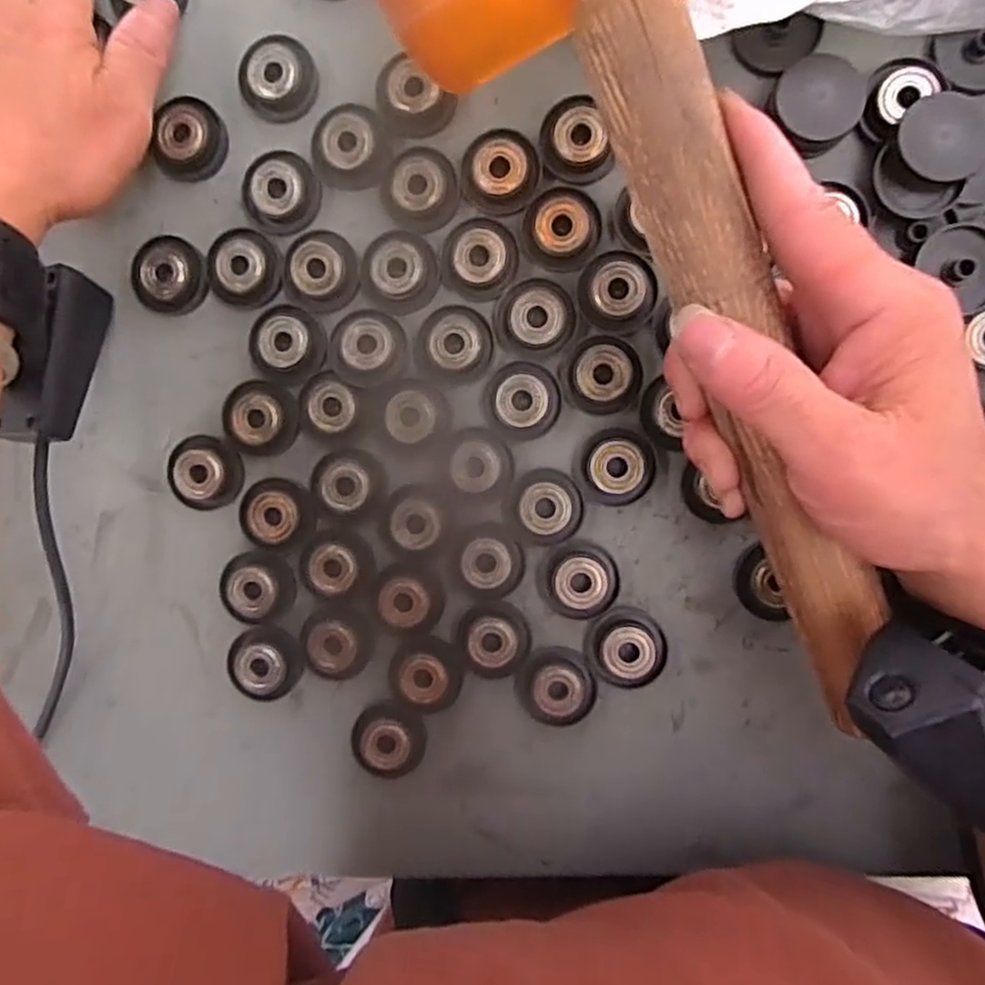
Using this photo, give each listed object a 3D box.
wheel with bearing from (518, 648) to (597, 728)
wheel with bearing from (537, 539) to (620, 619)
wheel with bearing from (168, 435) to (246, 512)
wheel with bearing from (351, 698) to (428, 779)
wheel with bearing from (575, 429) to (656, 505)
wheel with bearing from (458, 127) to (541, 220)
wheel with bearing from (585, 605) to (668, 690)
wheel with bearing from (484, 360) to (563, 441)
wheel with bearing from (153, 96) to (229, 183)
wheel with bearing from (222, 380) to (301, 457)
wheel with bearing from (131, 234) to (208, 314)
[{"bbox_3d":[0.028,0.082,0.299,0.033,0.012,0.029,25,96,3],"label":"wheel with bearing"},{"bbox_3d":[0.036,0.037,0.296,0.033,0.010,0.032,0,95,5],"label":"wheel with bearing"},{"bbox_3d":[-0.127,-0.008,0.309,0.032,0.008,0.032,0,95,5],"label":"wheel with bearing"},{"bbox_3d":[-0.045,0.109,0.310,0.032,0.011,0.029,27,96,2],"label":"wheel with bearing"},{"bbox_3d":[0.051,-0.010,0.291,0.030,0.010,0.030,0,95,5],"label":"wheel with bearing"},{"bbox_3d":[0.003,-0.130,0.284,0.031,0.007,0.032,0,95,5],"label":"wheel with bearing"},{"bbox_3d":[0.057,0.065,0.295,0.032,0.012,0.032,0,95,5],"label":"wheel with bearing"},{"bbox_3d":[0.012,-0.038,0.292,0.031,0.007,0.031,0,95,5],"label":"wheel with bearing"},{"bbox_3d":[-0.128,-0.150,0.299,0.027,0.008,0.032,26,96,3],"label":"wheel with bearing"},{"bbox_3d":[-0.101,-0.032,0.305,0.032,0.006,0.031,0,95,5],"label":"wheel with bearing"},{"bbox_3d":[-0.139,-0.094,0.305,0.032,0.008,0.032,0,95,5],"label":"wheel with bearing"}]

